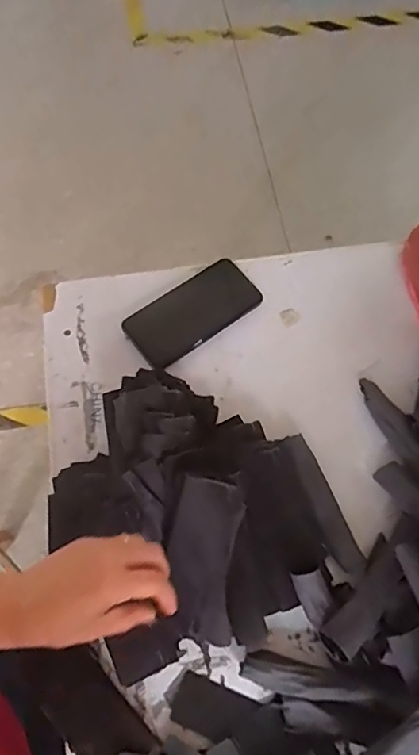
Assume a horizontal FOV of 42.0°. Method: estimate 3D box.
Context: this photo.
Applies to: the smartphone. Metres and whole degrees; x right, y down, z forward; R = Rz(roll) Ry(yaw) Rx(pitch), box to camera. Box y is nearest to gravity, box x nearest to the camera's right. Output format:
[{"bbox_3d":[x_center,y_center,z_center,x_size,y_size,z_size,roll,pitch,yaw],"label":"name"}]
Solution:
[{"bbox_3d":[-0.020,-0.079,0.667,0.161,0.011,0.080,-34,72,-13],"label":"smartphone"}]

